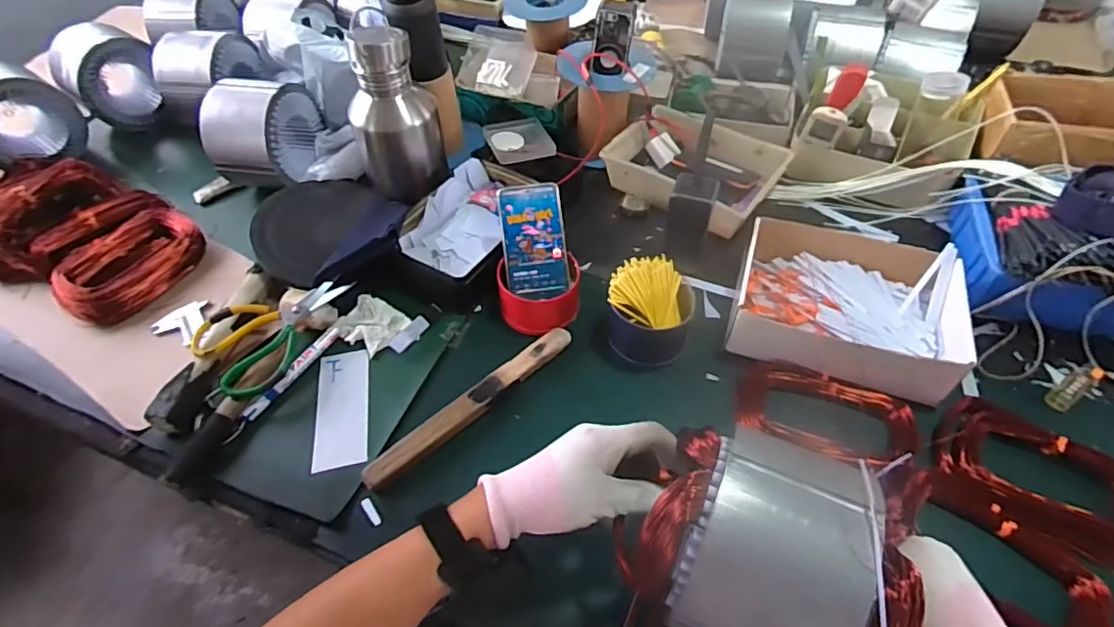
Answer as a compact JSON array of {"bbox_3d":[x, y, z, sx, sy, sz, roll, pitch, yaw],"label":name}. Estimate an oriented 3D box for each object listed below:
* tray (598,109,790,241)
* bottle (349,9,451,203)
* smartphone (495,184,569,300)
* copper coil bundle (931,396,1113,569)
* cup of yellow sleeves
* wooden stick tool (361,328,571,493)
[{"bbox_3d":[0.210,-0.225,0.854,0.247,0.054,0.184,36,62,26],"label":"tray"},{"bbox_3d":[-0.221,-0.269,0.780,0.112,0.238,0.094,14,54,13],"label":"bottle"},{"bbox_3d":[-0.028,-0.090,0.689,0.076,0.012,0.140,-8,92,-7],"label":"smartphone"},{"bbox_3d":[0.484,0.167,0.552,0.188,0.028,0.119,28,59,22],"label":"copper coil bundle"},{"bbox_3d":[0.111,-0.001,0.661,0.098,0.080,0.105,-1,52,2],"label":"cup of yellow sleeves"},{"bbox_3d":[-0.091,0.098,0.621,0.275,0.016,0.031,-36,59,-23],"label":"wooden stick tool"}]

